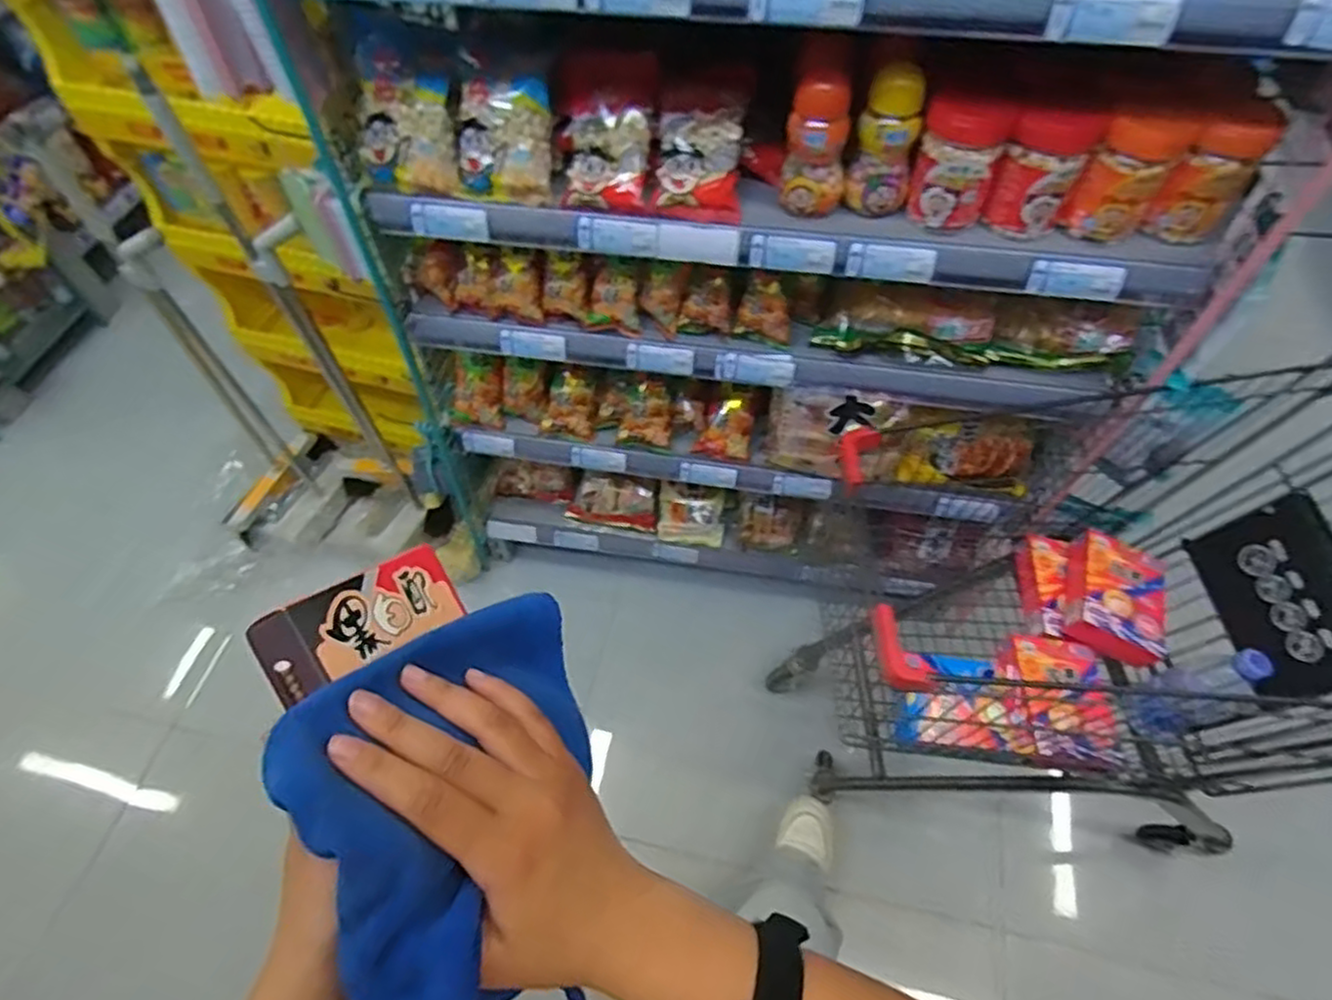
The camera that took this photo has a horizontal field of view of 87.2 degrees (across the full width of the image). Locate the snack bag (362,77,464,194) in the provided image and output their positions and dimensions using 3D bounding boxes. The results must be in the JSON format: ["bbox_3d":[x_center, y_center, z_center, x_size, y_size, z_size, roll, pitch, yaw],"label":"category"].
[{"bbox_3d":[-0.300,-0.431,0.824,0.108,0.114,0.027,5,26,-2],"label":"snack bag"}]

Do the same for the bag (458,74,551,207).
[{"bbox_3d":[-0.185,-0.418,0.815,0.102,0.125,0.048,6,29,3],"label":"bag"}]

